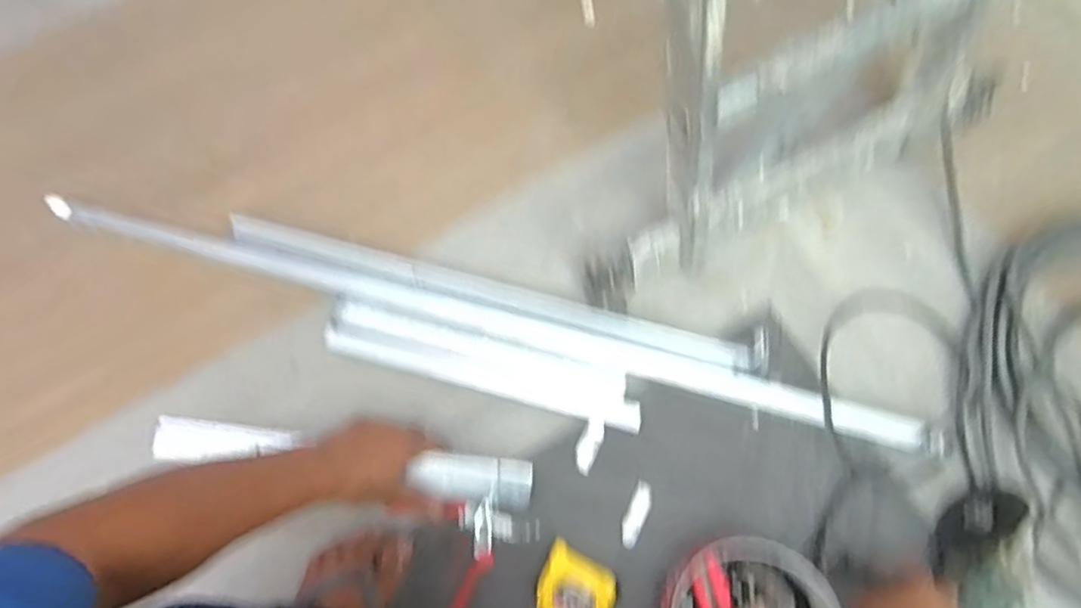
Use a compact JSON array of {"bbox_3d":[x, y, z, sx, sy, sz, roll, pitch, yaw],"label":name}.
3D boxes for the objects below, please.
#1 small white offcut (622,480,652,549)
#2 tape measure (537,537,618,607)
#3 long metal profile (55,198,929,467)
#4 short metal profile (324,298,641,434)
[{"bbox_3d":[0.113,0.247,0.712,0.023,0.005,0.073,24,76,9],"label":"small white offcut"},{"bbox_3d":[0.036,0.323,0.674,0.084,0.046,0.086,27,76,9],"label":"tape measure"},{"bbox_3d":[-0.078,0.017,0.750,1.102,0.034,0.038,15,74,6],"label":"long metal profile"},{"bbox_3d":[-0.070,0.076,0.747,0.393,0.040,0.065,15,74,6],"label":"short metal profile"}]

